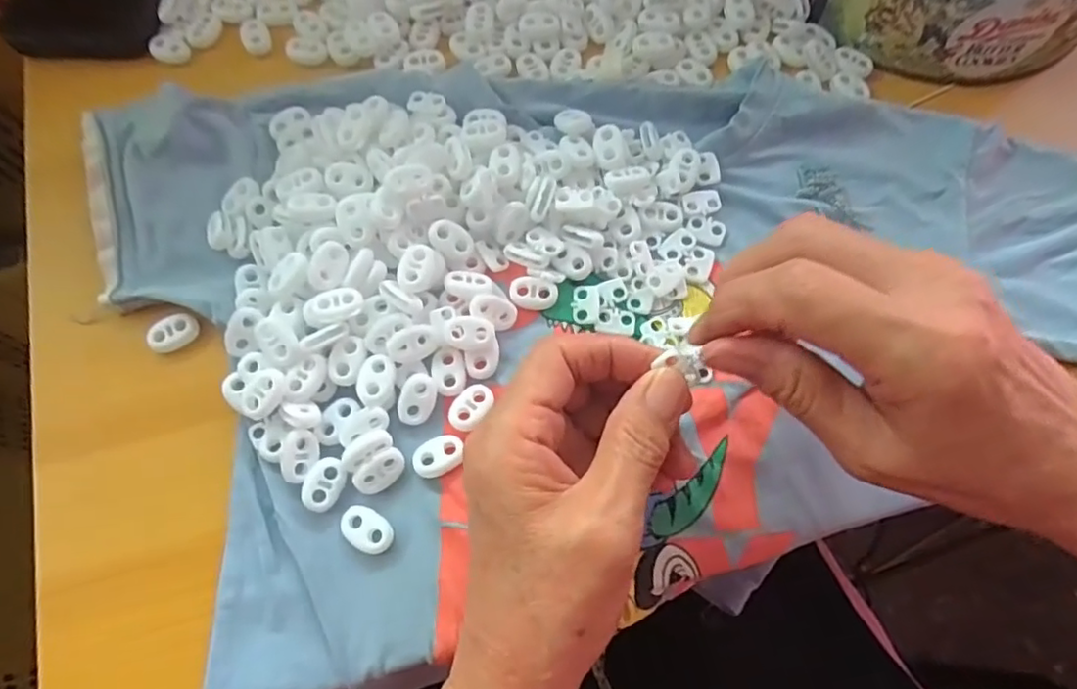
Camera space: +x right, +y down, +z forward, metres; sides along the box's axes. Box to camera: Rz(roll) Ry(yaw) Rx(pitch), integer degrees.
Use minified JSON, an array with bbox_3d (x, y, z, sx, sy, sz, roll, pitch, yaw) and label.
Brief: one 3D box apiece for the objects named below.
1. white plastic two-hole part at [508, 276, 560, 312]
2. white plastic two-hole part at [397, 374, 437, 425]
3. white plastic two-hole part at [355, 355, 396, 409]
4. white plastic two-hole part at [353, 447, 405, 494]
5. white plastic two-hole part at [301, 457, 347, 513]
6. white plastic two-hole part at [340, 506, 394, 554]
[{"bbox_3d":[-0.002,-0.024,0.291,0.022,0.005,0.015,10,72,2],"label":"white plastic two-hole part"},{"bbox_3d":[-0.053,0.024,0.272,0.014,0.005,0.022,20,73,5],"label":"white plastic two-hole part"},{"bbox_3d":[-0.071,0.016,0.272,0.015,0.006,0.023,7,72,1],"label":"white plastic two-hole part"},{"bbox_3d":[-0.067,0.054,0.264,0.022,0.004,0.015,-39,112,-16],"label":"white plastic two-hole part"},{"bbox_3d":[-0.090,0.059,0.261,0.015,0.004,0.023,19,73,5],"label":"white plastic two-hole part"},{"bbox_3d":[-0.071,0.077,0.258,0.023,0.005,0.015,28,74,8],"label":"white plastic two-hole part"}]

